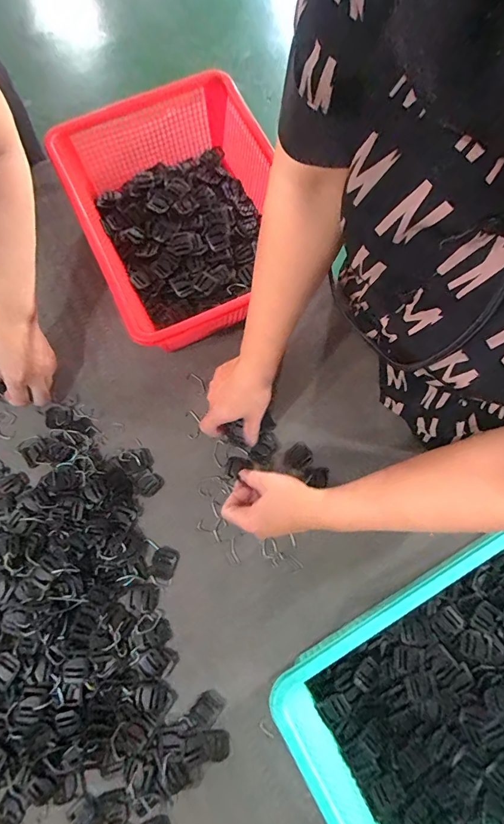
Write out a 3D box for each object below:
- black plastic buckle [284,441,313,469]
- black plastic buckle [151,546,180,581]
[{"bbox_3d":[0.061,0.061,0.548,0.038,0.005,0.031,-42,81,-9],"label":"black plastic buckle"},{"bbox_3d":[-0.112,0.193,0.517,0.032,0.004,0.040,20,78,3],"label":"black plastic buckle"}]

